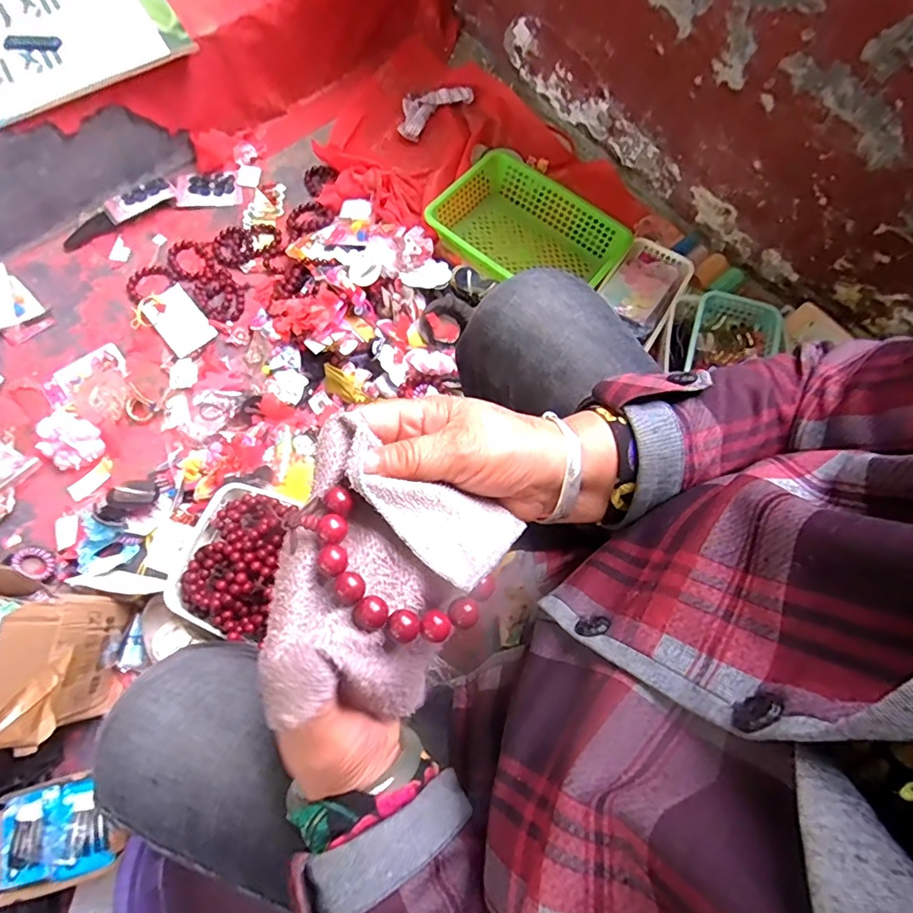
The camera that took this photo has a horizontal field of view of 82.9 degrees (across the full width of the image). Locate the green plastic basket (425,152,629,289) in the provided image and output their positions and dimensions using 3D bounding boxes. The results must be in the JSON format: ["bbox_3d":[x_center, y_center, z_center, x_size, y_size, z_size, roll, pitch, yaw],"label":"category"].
[{"bbox_3d":[0.122,-0.409,0.968,0.336,0.086,0.243,40,75,11],"label":"green plastic basket"}]

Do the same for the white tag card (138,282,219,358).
[{"bbox_3d":[-0.499,-0.245,0.934,0.082,0.007,0.136,-41,78,-15],"label":"white tag card"}]

